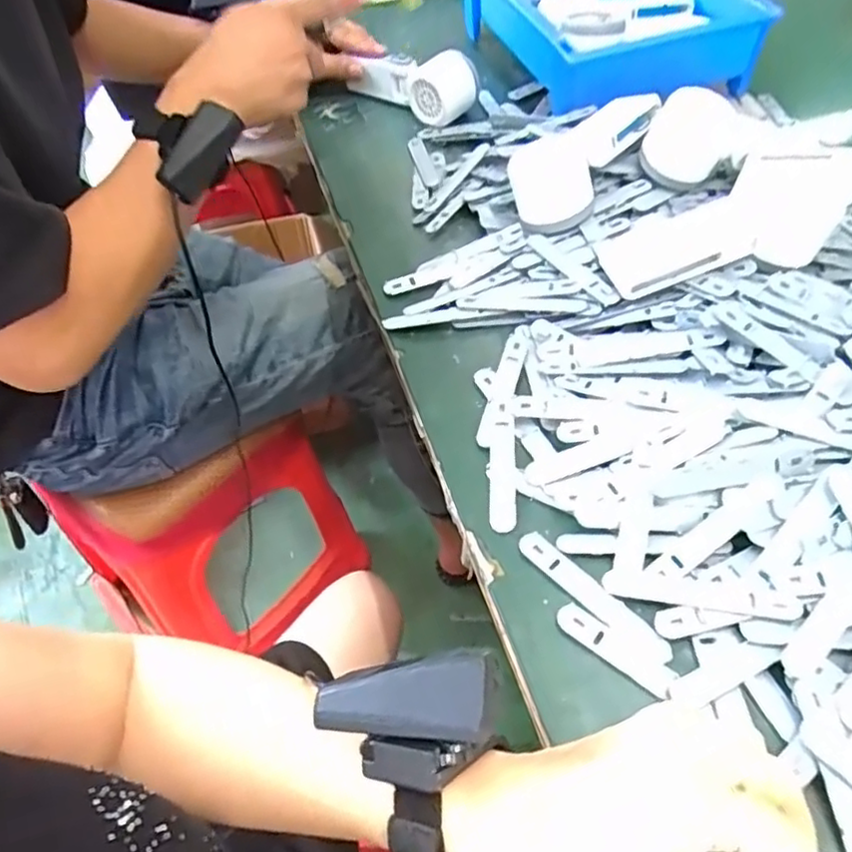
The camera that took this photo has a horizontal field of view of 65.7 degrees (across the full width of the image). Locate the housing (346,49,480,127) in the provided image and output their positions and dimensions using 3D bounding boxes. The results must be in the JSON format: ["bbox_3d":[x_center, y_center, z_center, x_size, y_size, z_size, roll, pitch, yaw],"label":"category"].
[{"bbox_3d":[-0.010,-0.361,0.688,0.143,0.053,0.055,35,61,26],"label":"housing"}]

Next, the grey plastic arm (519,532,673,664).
[{"bbox_3d":[0.089,0.091,0.356,0.016,0.004,0.095,-38,59,-24],"label":"grey plastic arm"}]

